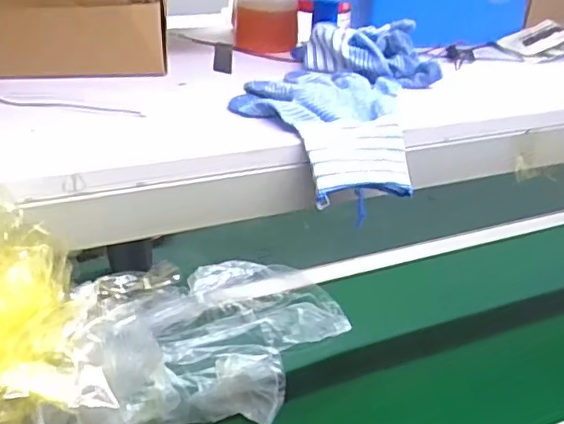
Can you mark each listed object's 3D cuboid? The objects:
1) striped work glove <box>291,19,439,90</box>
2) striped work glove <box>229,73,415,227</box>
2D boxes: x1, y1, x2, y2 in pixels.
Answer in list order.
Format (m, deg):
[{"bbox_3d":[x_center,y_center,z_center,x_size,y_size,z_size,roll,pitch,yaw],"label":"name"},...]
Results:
[{"bbox_3d":[0.080,-0.150,0.531,0.131,0.049,0.043,21,37,24],"label":"striped work glove"},{"bbox_3d":[0.030,-0.066,0.451,0.127,0.045,0.162,3,33,-1],"label":"striped work glove"}]

